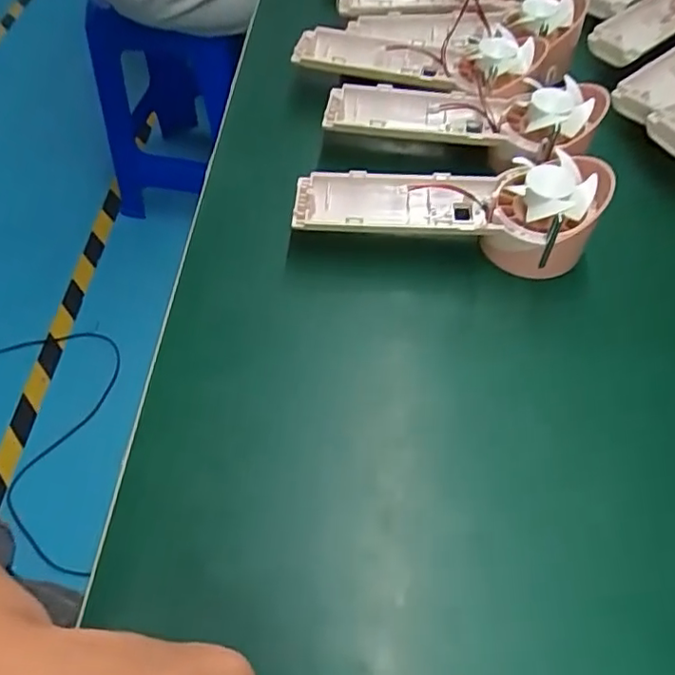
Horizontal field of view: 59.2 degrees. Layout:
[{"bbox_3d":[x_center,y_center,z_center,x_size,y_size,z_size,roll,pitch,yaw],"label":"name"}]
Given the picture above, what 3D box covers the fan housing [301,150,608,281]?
[{"bbox_3d":[0.063,-0.077,0.351,0.175,0.046,0.060,7,54,6],"label":"fan housing"}]

